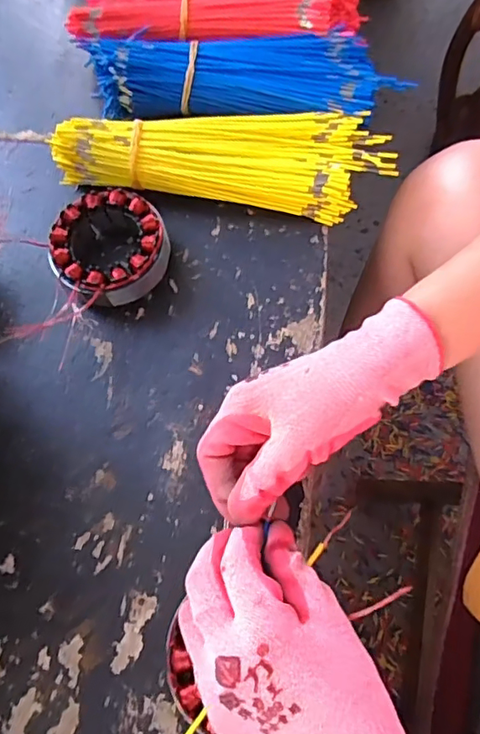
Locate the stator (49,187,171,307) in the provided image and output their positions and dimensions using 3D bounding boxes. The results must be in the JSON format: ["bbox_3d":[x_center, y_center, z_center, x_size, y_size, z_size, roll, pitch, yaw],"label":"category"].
[{"bbox_3d":[-0.102,-0.091,0.423,0.085,0.039,0.086,-1,68,3],"label":"stator"}]

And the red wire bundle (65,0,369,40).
[{"bbox_3d":[-0.020,-0.326,0.505,0.267,0.045,0.081,3,68,4],"label":"red wire bundle"}]

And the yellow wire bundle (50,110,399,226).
[{"bbox_3d":[-0.014,-0.173,0.445,0.266,0.043,0.082,5,68,5],"label":"yellow wire bundle"}]

